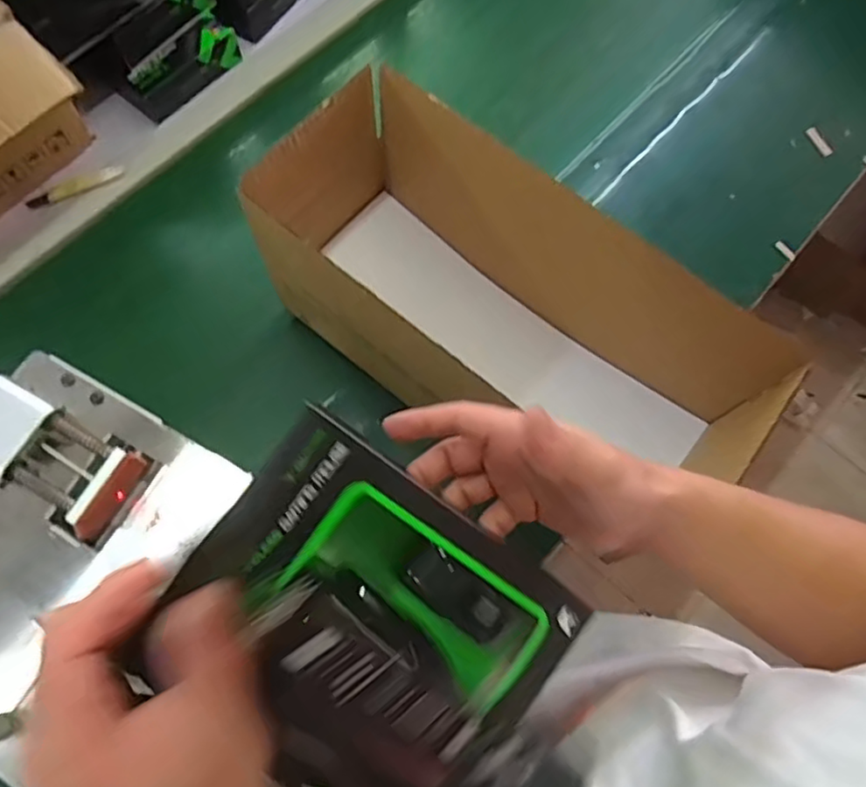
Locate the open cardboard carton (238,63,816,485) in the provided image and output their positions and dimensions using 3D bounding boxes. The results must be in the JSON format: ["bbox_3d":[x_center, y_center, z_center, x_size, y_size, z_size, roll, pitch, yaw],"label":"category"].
[{"bbox_3d":[0.063,-0.063,0.686,0.481,0.286,0.206,37,73,12],"label":"open cardboard carton"}]

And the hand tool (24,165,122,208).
[{"bbox_3d":[-0.463,-0.269,0.835,0.123,0.008,0.022,-24,72,-10],"label":"hand tool"}]

